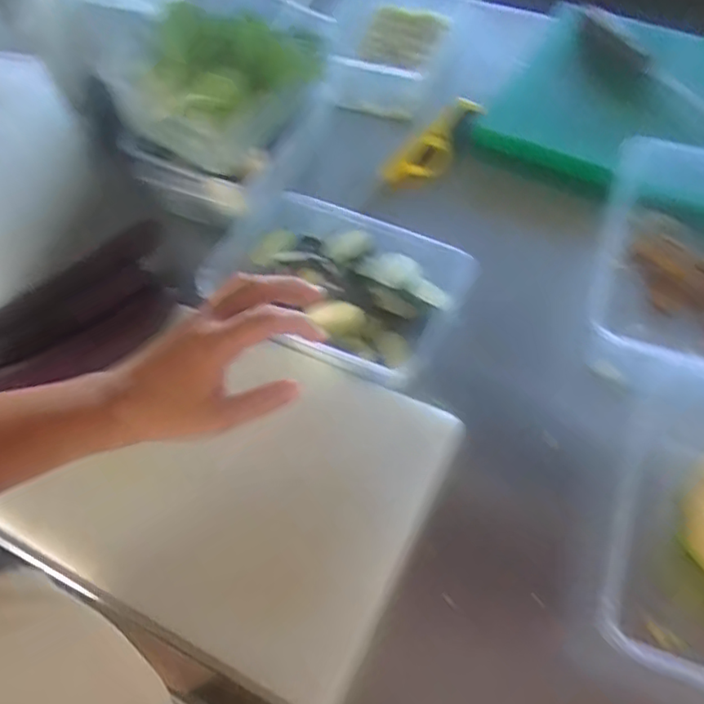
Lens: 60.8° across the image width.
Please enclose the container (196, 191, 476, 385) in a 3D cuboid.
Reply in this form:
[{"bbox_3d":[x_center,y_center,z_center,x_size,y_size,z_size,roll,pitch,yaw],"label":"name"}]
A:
[{"bbox_3d":[-0.013,-0.055,0.569,0.222,0.067,0.158,24,62,18],"label":"container"}]

